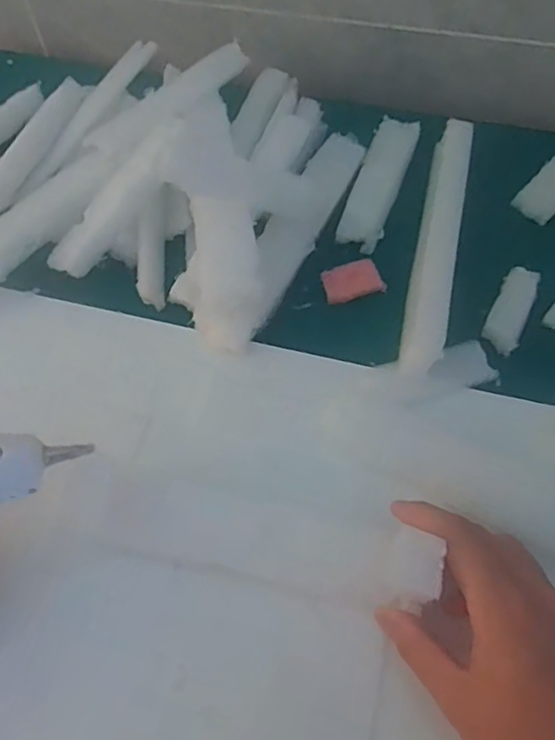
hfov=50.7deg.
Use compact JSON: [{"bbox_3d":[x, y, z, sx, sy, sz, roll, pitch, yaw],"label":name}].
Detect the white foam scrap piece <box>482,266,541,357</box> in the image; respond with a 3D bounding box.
[{"bbox_3d":[0.164,-0.043,0.410,0.025,0.013,0.063,24,65,13],"label":"white foam scrap piece"}]

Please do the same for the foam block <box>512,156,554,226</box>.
[{"bbox_3d":[0.216,-0.142,0.465,0.056,0.016,0.032,-39,68,-18],"label":"foam block"}]

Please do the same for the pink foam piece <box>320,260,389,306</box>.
[{"bbox_3d":[0.055,-0.066,0.432,0.043,0.006,0.030,-12,62,-5],"label":"pink foam piece"}]

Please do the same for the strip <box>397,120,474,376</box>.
[{"bbox_3d":[0.118,-0.101,0.424,0.026,0.022,0.233,12,63,7],"label":"strip"}]

